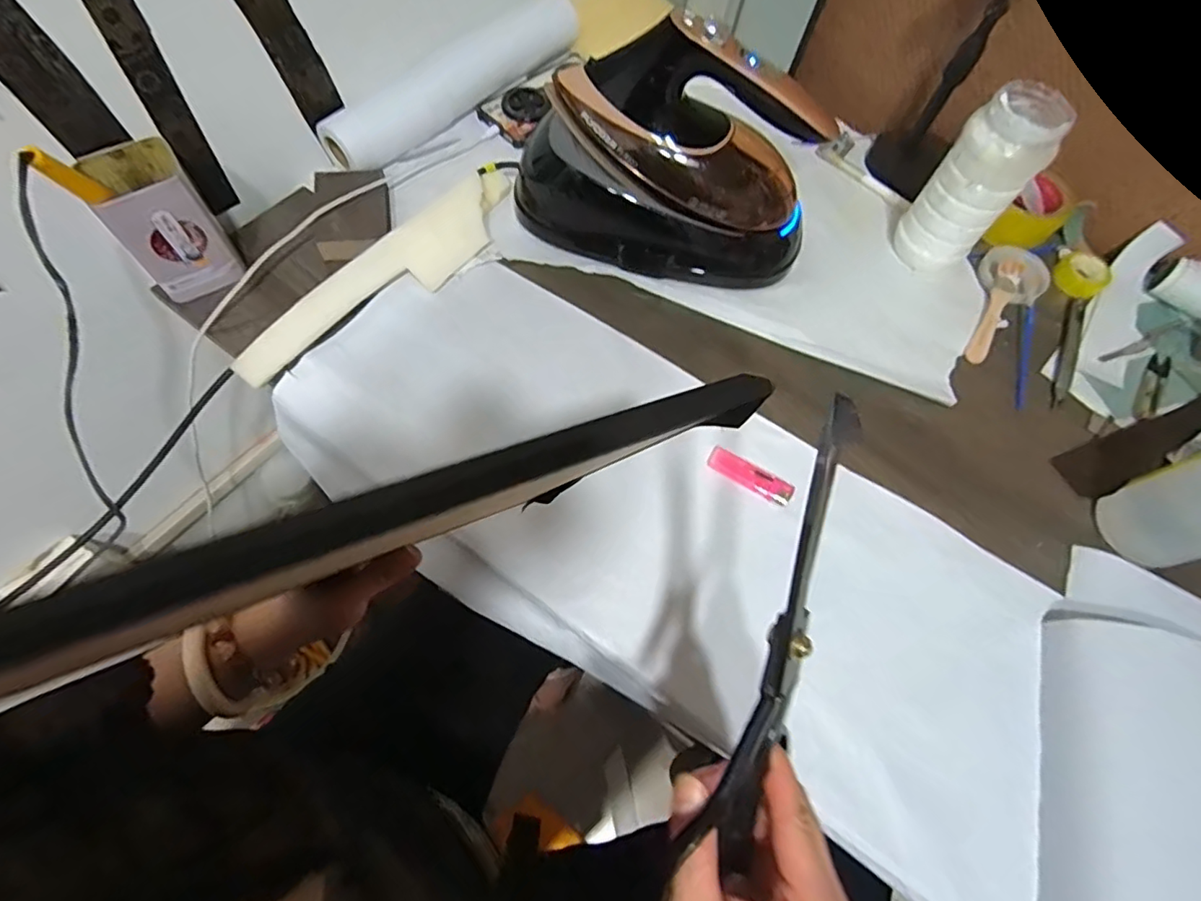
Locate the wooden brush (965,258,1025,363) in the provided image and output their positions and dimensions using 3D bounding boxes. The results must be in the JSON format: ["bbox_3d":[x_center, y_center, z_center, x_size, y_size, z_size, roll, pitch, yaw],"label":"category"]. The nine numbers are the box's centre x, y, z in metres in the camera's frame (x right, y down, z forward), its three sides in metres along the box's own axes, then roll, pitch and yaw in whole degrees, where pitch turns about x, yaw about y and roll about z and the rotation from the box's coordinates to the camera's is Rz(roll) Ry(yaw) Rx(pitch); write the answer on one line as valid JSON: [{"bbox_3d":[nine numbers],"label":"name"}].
[{"bbox_3d":[0.422,-0.150,0.601,0.024,0.013,0.143,28,66,8],"label":"wooden brush"}]

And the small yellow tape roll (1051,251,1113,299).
[{"bbox_3d":[0.547,-0.200,0.641,0.055,0.015,0.052,2,65,-4],"label":"small yellow tape roll"}]

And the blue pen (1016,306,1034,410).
[{"bbox_3d":[0.445,-0.098,0.589,0.011,0.009,0.131,20,66,7],"label":"blue pen"}]

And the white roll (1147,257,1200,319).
[{"bbox_3d":[0.648,-0.179,0.618,0.043,0.044,0.068,-36,73,-19],"label":"white roll"}]

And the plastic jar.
[{"bbox_3d":[0.370,-0.262,0.562,0.076,0.162,0.072,2,65,-4],"label":"plastic jar"}]

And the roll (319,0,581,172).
[{"bbox_3d":[-0.160,-0.425,0.650,0.345,0.062,0.041,-41,74,-20],"label":"roll"}]

